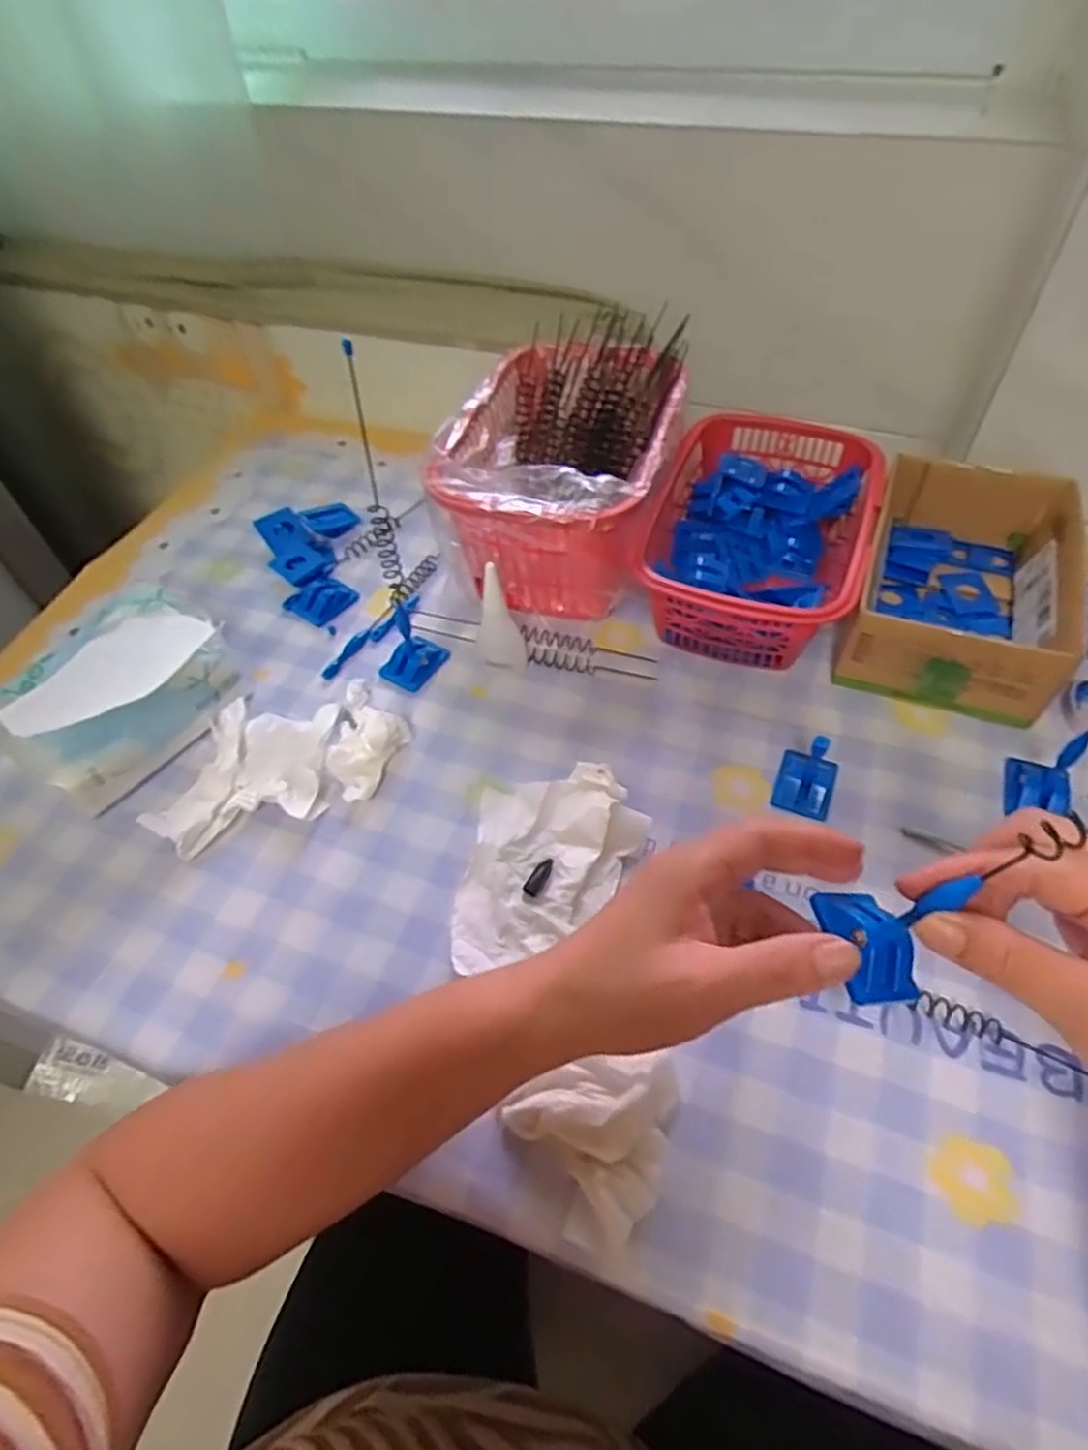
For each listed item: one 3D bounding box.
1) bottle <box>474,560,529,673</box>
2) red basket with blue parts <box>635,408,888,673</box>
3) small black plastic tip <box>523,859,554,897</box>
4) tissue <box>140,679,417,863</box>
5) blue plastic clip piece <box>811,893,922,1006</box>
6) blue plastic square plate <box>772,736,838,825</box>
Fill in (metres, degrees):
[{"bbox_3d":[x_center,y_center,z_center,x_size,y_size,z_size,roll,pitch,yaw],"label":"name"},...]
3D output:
[{"bbox_3d":[-0.032,-0.070,0.484,0.035,0.079,0.028,-11,53,-3],"label":"bottle"},{"bbox_3d":[0.161,-0.139,0.538,0.143,0.072,0.206,14,56,15],"label":"red basket with blue parts"},{"bbox_3d":[-0.003,0.088,0.421,0.009,0.007,0.024,24,59,21],"label":"small black plastic tip"},{"bbox_3d":[-0.171,0.021,0.473,0.157,0.029,0.093,-18,54,-9],"label":"tissue"},{"bbox_3d":[0.128,0.086,0.285,0.030,0.017,0.044,-10,53,-3],"label":"blue plastic clip piece"},{"bbox_3d":[0.163,0.026,0.438,0.034,0.044,0.042,18,57,17],"label":"blue plastic square plate"}]

